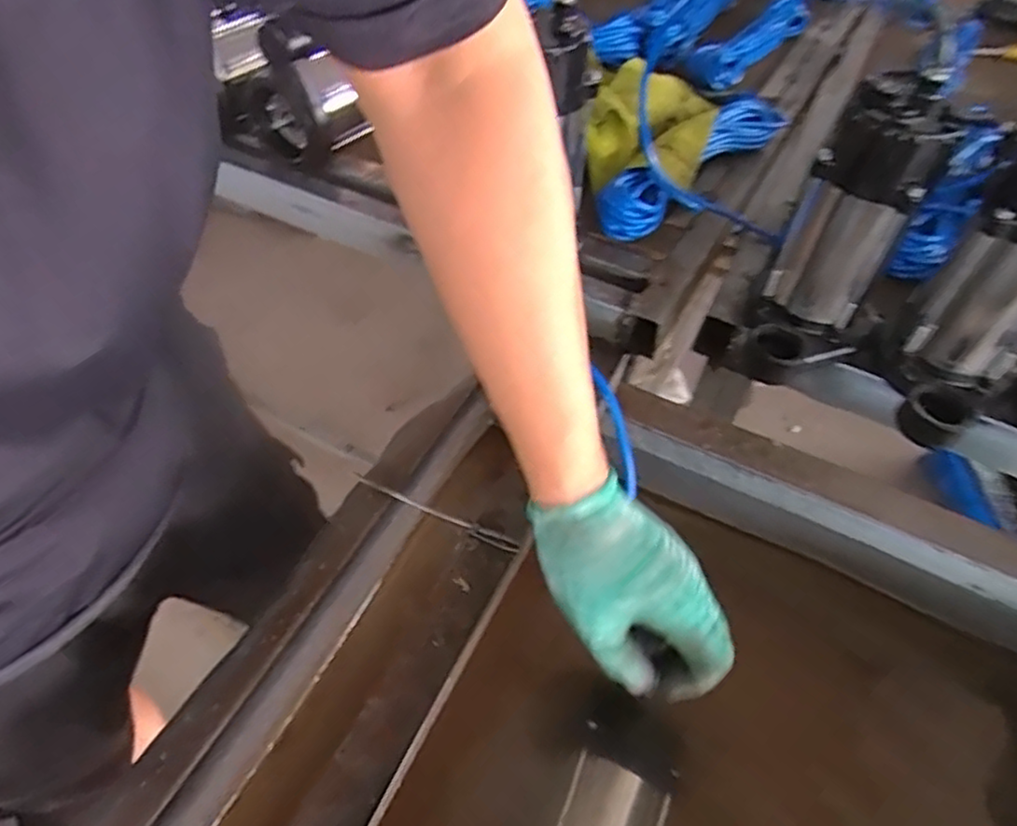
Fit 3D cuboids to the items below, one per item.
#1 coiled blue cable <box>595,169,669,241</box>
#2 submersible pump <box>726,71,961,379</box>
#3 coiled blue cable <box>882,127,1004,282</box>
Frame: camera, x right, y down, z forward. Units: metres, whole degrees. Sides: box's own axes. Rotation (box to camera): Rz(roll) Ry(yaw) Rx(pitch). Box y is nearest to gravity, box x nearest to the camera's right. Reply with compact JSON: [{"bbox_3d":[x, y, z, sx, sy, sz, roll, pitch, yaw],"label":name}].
[{"bbox_3d":[0.145,-0.244,0.769,0.075,0.050,0.078,15,51,9],"label":"coiled blue cable"},{"bbox_3d":[0.289,-0.146,0.592,0.091,0.241,0.144,27,54,18],"label":"submersible pump"},{"bbox_3d":[0.509,-0.244,0.758,0.051,0.067,0.228,31,70,20],"label":"coiled blue cable"}]

